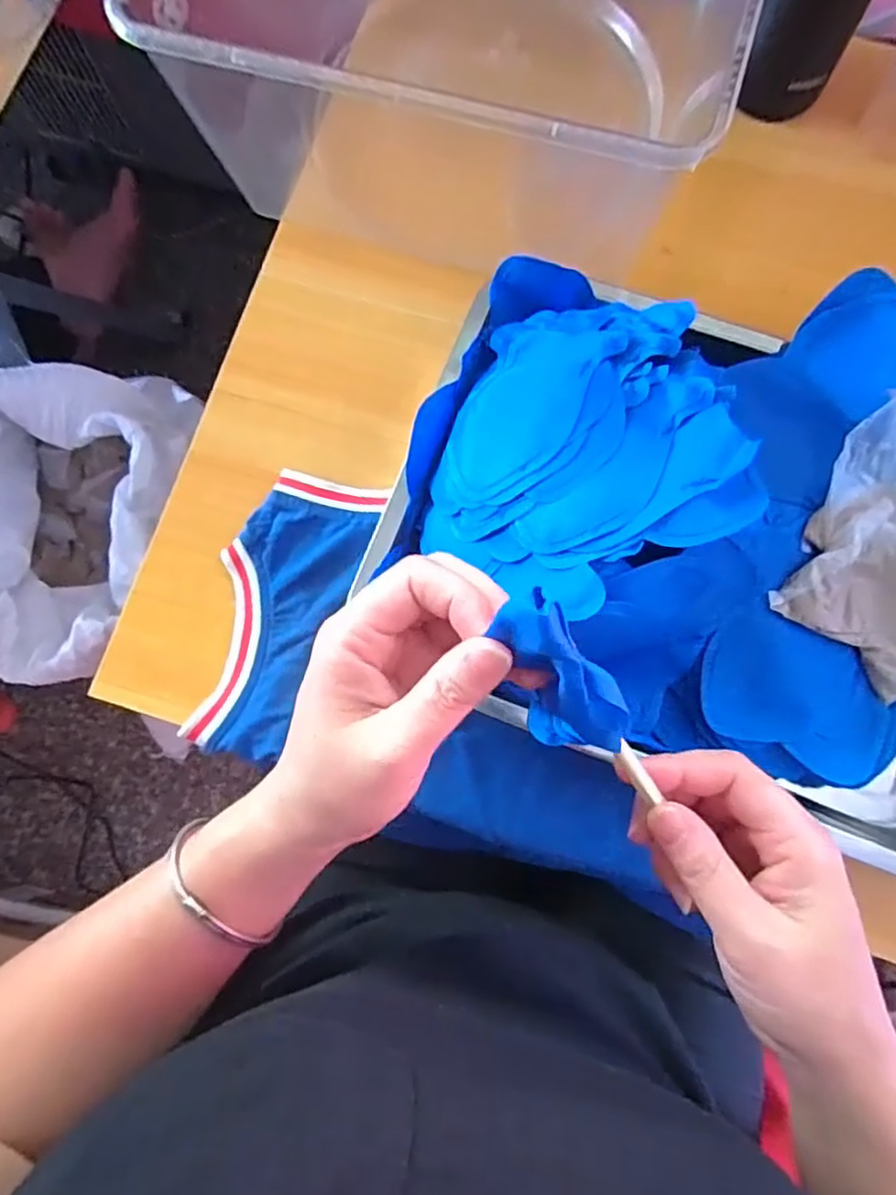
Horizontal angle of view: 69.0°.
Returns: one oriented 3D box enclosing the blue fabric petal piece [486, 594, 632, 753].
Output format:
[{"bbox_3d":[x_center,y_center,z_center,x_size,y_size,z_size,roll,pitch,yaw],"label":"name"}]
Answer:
[{"bbox_3d":[0.036,0.027,0.214,0.027,0.018,0.068,-37,120,-10],"label":"blue fabric petal piece"}]

